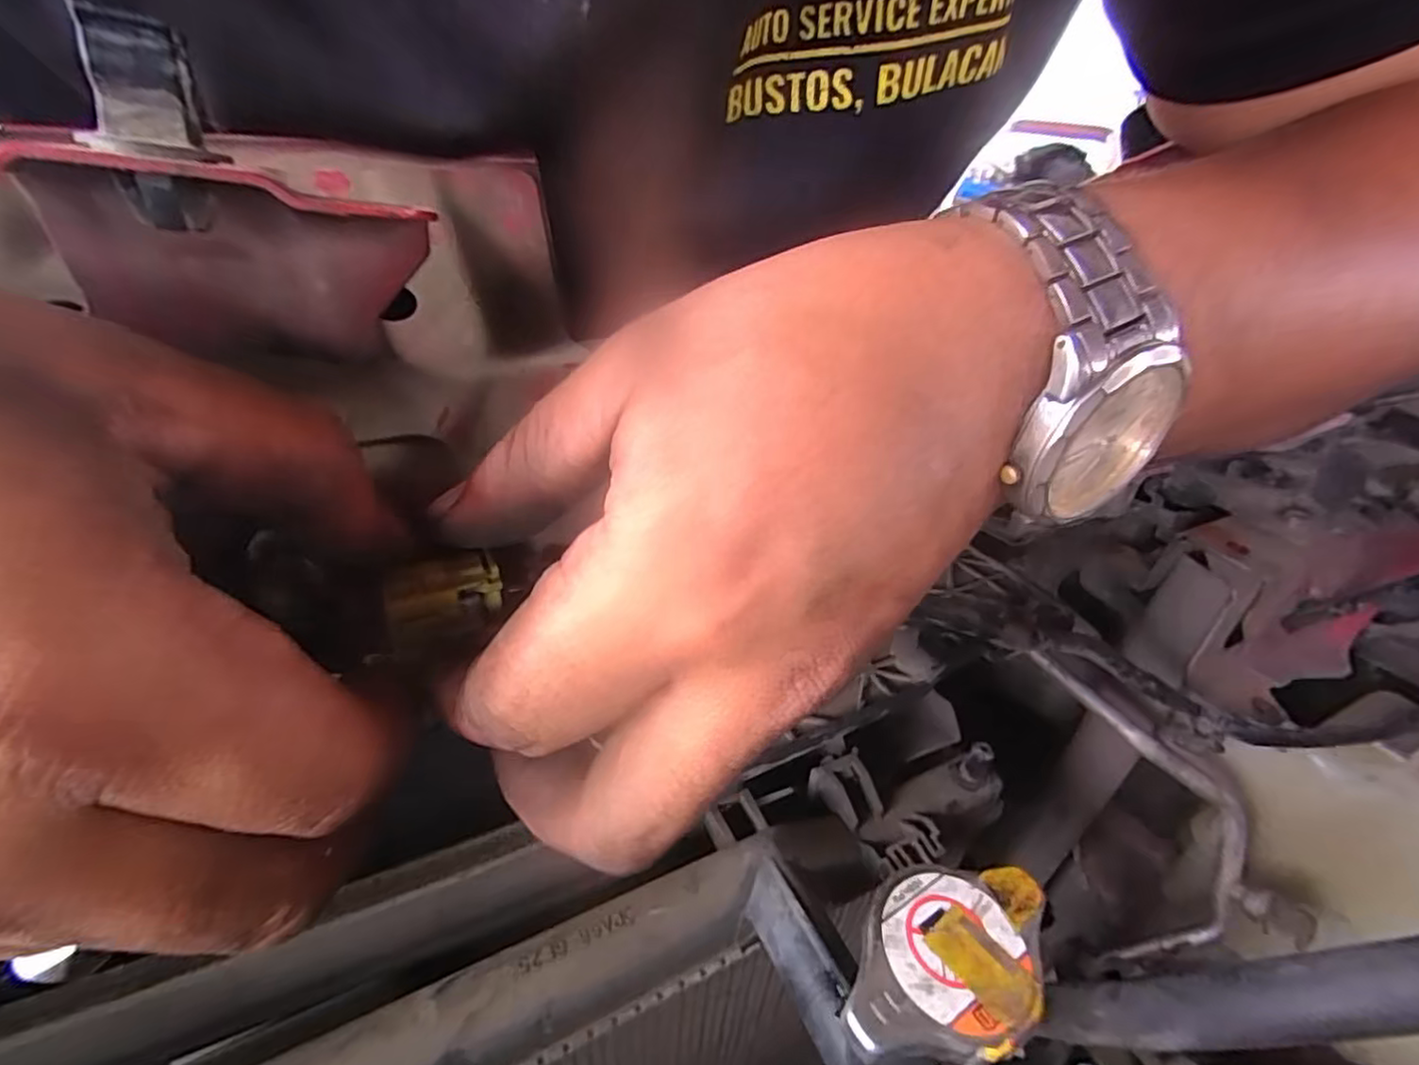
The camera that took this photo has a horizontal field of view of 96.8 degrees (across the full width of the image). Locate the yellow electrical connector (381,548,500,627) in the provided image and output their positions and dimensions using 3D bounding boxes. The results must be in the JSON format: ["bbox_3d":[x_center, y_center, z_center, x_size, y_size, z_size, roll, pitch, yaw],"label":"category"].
[{"bbox_3d":[-0.059,0.012,0.139,0.023,0.008,0.011,-12,38,-22],"label":"yellow electrical connector"}]

